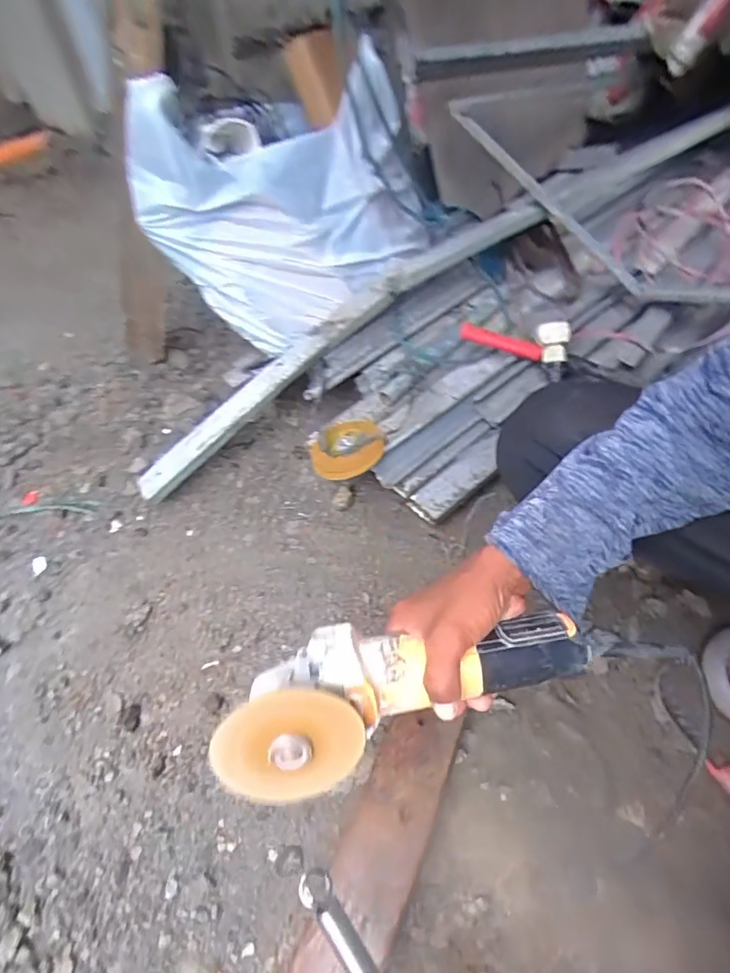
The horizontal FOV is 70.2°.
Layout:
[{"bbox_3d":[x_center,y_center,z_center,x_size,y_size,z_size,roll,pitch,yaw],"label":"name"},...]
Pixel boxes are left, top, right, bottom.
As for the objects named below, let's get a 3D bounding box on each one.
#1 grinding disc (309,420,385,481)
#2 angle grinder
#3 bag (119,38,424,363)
[{"bbox_3d":[-0.025,-0.061,0.760,0.106,0.026,0.121,-8,51,-2],"label":"grinding disc"},{"bbox_3d":[0.027,0.147,0.403,0.284,0.090,0.095,-13,23,-18],"label":"angle grinder"},{"bbox_3d":[-0.107,-0.439,0.820,0.416,0.295,0.218,-37,58,-23],"label":"bag"}]

